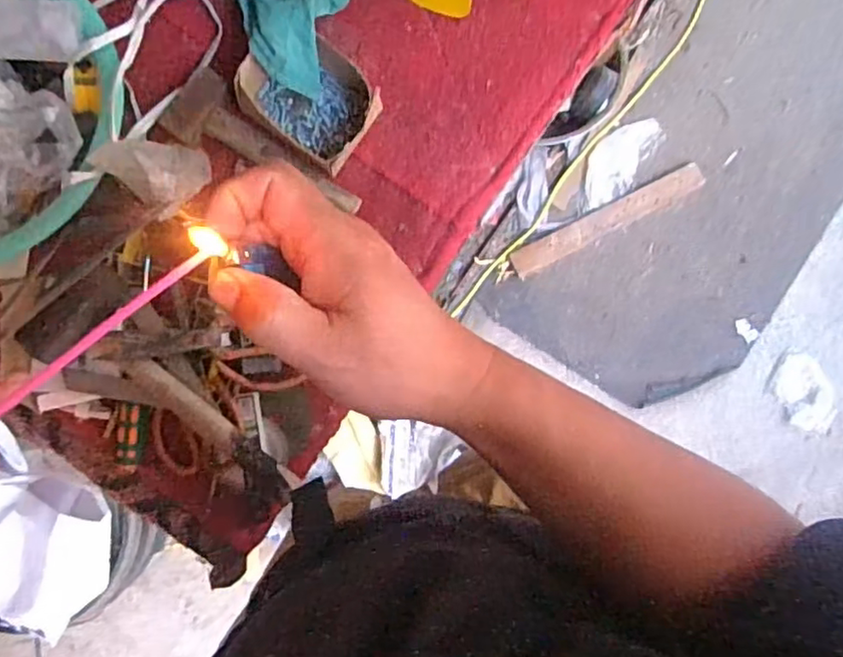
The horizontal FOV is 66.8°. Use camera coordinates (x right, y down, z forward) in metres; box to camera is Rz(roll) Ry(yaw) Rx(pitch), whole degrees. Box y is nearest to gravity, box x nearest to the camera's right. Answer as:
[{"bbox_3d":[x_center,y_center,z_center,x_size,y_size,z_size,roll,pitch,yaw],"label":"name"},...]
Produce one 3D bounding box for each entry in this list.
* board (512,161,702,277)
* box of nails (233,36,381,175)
[{"bbox_3d":[0.450,-0.266,1.538,0.512,0.013,0.066,-29,86,1],"label":"board"},{"bbox_3d":[-0.112,-0.242,0.665,0.142,0.046,0.113,35,85,5],"label":"box of nails"}]

